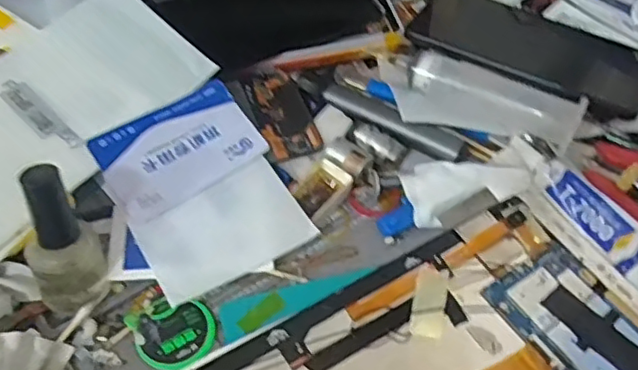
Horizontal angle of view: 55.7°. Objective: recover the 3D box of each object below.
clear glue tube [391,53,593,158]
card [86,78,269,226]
[{"bbox_3d":[0.102,-0.057,0.376,0.117,0.024,0.019,26,52,17],"label":"clear glue tube"},{"bbox_3d":[-0.078,-0.021,0.334,0.085,0.006,0.055,-33,83,-26],"label":"card"}]

